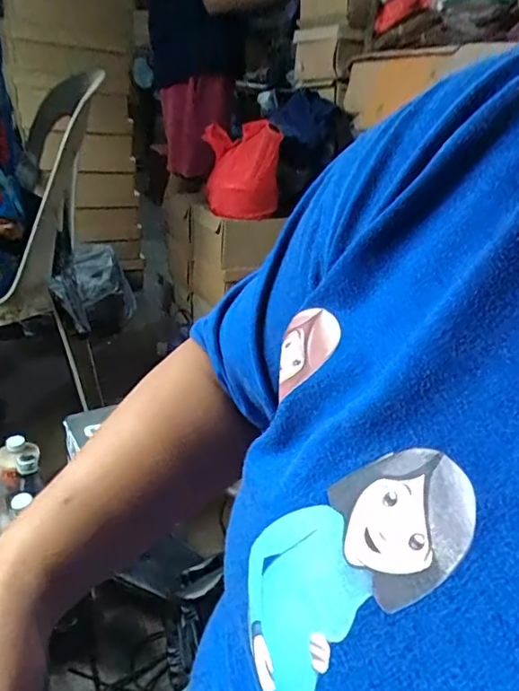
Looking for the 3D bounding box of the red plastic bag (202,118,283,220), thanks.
[{"bbox_3d":[-0.037,-0.367,1.103,0.152,0.179,0.123,5,27,-3],"label":"red plastic bag"}]

